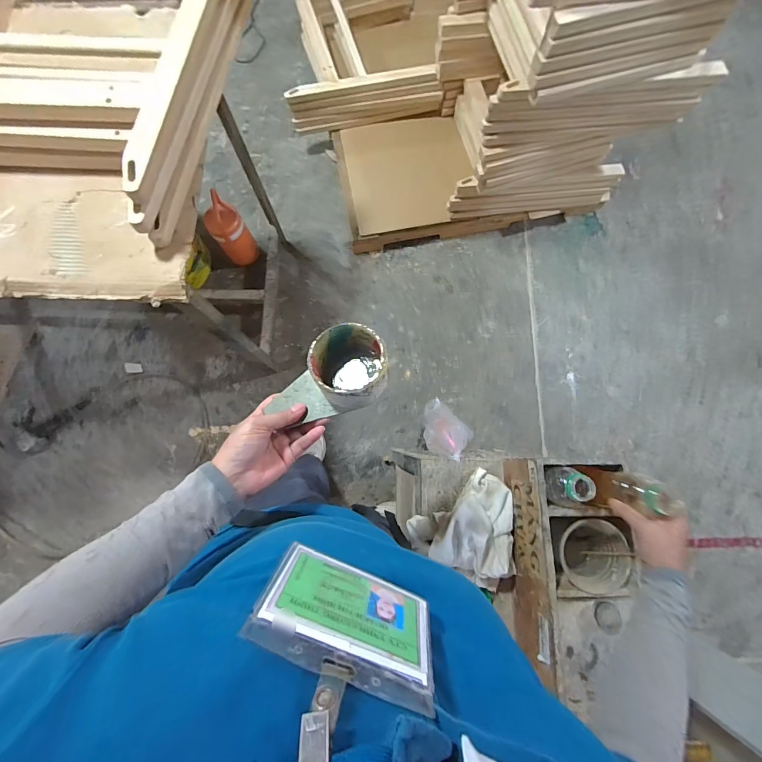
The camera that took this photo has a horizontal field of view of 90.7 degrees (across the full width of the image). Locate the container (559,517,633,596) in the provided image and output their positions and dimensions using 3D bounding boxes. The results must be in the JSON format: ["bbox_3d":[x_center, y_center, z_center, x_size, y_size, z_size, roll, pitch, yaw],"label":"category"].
[{"bbox_3d":[0.345,0.290,0.656,0.106,0.114,0.110,-1,80,4],"label":"container"}]

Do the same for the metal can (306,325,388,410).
[{"bbox_3d":[-0.033,-0.017,0.409,0.080,0.057,0.090,-30,81,-4],"label":"metal can"}]

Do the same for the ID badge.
[{"bbox_3d":[-0.017,0.133,0.215,0.098,0.083,0.004,22,98,2],"label":"ID badge"}]

